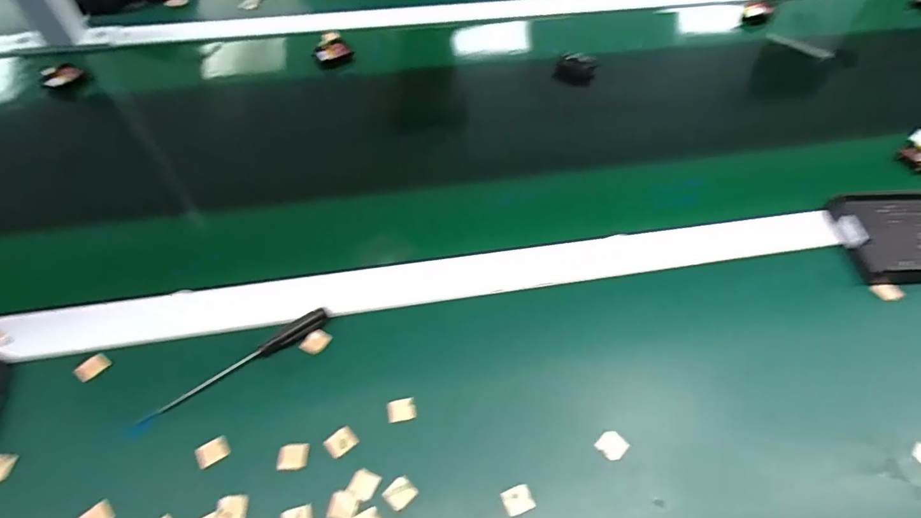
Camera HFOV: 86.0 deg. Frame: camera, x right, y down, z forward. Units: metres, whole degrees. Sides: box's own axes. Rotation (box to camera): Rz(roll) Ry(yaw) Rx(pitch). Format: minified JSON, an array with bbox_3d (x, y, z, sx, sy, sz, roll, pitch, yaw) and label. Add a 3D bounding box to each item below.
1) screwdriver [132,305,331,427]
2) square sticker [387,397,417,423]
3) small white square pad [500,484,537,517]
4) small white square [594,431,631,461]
[{"bbox_3d":[-0.167,0.077,0.374,0.144,0.016,0.013,-28,59,-20],"label":"screwdriver"},{"bbox_3d":[-0.043,0.111,0.363,0.021,0.004,0.016,-11,54,-17],"label":"square sticker"},{"bbox_3d":[0.039,0.161,0.329,0.020,0.005,0.016,-22,57,-16],"label":"small white square pad"},{"bbox_3d":[0.108,0.132,0.350,0.018,0.005,0.018,-37,62,-24],"label":"small white square"}]

